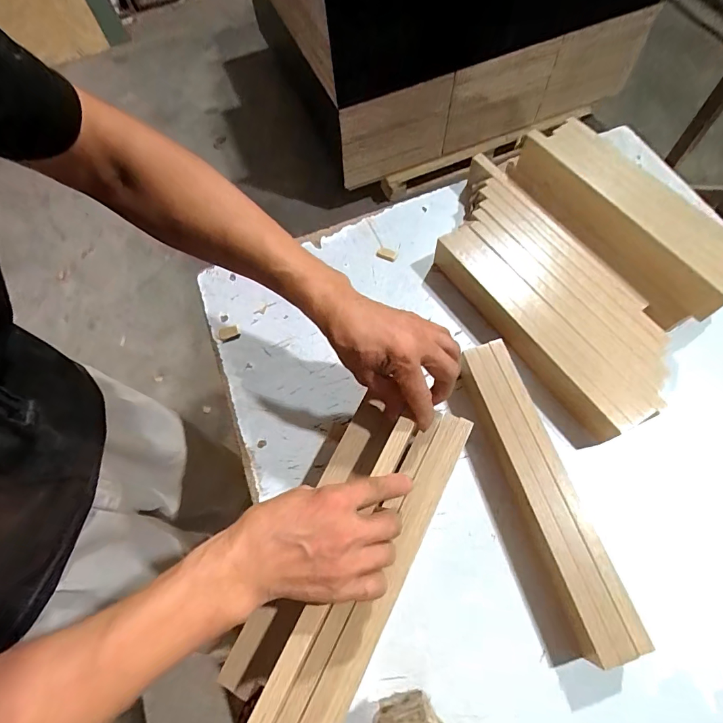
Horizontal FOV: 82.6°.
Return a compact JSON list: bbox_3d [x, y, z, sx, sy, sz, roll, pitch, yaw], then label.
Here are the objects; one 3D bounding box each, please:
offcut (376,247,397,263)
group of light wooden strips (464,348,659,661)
[{"bbox_3d":[0.035,-0.147,0.570,0.028,0.010,0.012,23,69,13],"label":"offcut"},{"bbox_3d":[0.178,0.120,0.412,0.043,0.050,0.296,-16,65,-4],"label":"group of light wooden strips"}]

